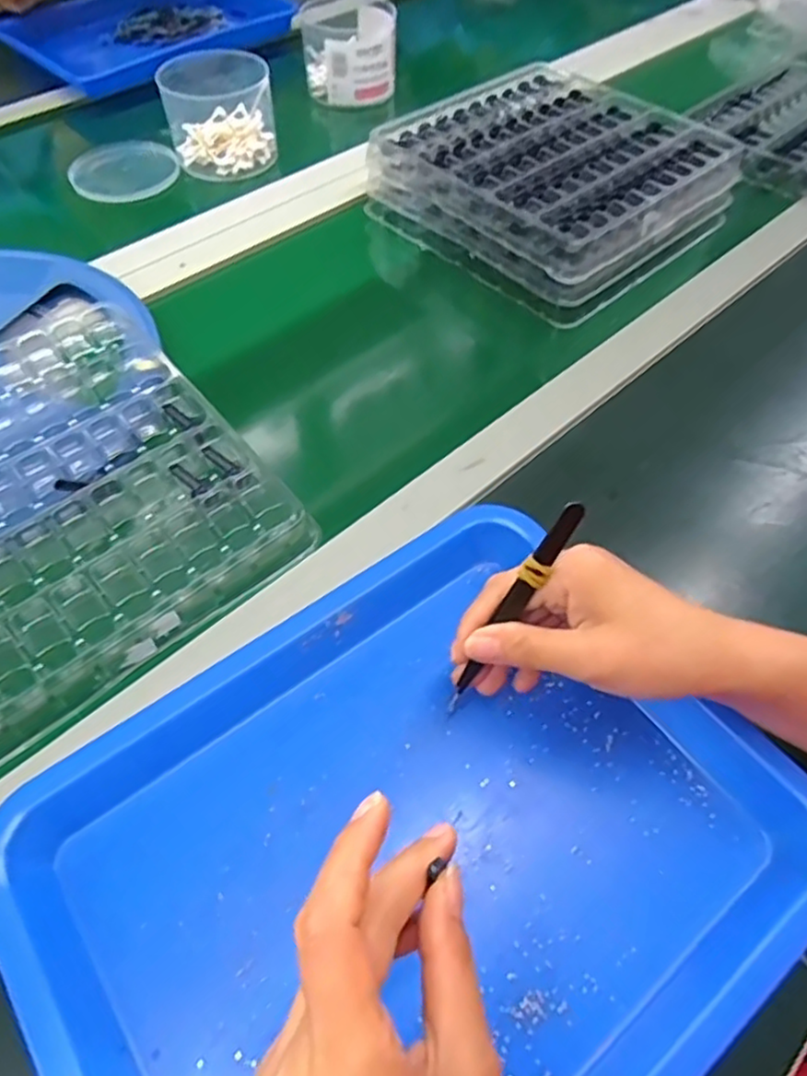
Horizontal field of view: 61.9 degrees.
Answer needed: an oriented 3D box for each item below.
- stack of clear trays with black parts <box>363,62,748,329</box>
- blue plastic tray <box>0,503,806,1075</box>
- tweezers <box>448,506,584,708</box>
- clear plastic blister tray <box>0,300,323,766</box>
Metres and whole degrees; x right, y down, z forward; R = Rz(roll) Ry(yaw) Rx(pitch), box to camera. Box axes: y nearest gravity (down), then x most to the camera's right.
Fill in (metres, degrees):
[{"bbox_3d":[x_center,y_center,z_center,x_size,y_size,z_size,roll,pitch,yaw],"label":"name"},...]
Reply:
[{"bbox_3d":[0.141,-0.345,0.650,0.258,0.071,0.263,-39,64,-23],"label":"stack of clear trays with black parts"},{"bbox_3d":[0.003,0.146,0.315,0.320,0.035,0.270,-32,60,-21],"label":"blue plastic tray"},{"bbox_3d":[0.050,0.040,0.330,0.011,0.140,0.010,-15,49,-46],"label":"tweezers"},{"bbox_3d":[-0.232,-0.023,0.426,0.254,0.020,0.263,-36,70,-22],"label":"clear plastic blister tray"}]

